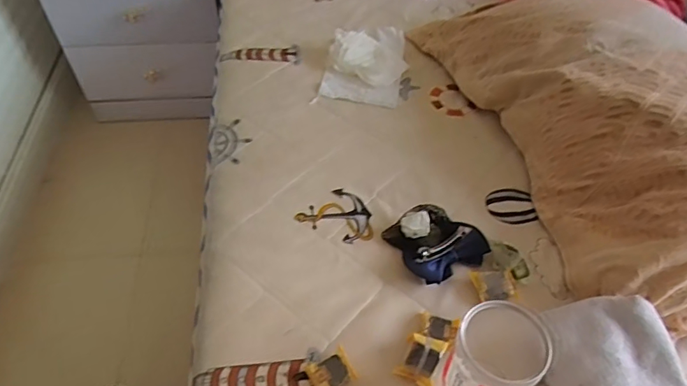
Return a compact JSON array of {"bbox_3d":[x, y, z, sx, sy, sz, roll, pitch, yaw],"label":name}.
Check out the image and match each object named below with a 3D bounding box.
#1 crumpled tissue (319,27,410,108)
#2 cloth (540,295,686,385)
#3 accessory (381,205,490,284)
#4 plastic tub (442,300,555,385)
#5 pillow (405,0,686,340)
[{"bbox_3d":[0.043,-0.241,0.905,0.140,0.043,0.186,12,51,7],"label":"crumpled tissue"},{"bbox_3d":[0.289,0.197,0.521,0.138,0.076,0.154,1,51,-2],"label":"cloth"},{"bbox_3d":[0.125,0.064,0.659,0.112,0.043,0.104,-23,55,-20],"label":"accessory"},{"bbox_3d":[0.146,0.174,0.500,0.082,0.113,0.080,1,51,-1],"label":"plastic tub"},{"bbox_3d":[0.425,-0.118,0.742,0.398,0.162,0.665,-9,52,-10],"label":"pillow"}]

